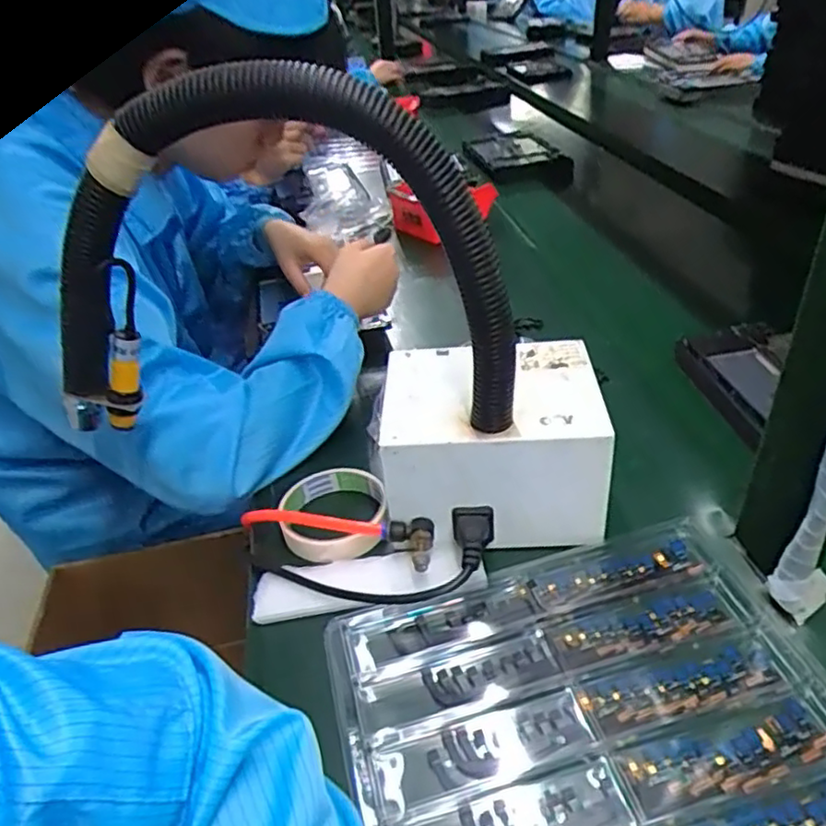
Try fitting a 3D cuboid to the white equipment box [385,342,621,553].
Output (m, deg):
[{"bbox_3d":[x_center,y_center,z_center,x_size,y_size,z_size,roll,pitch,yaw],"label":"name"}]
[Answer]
[{"bbox_3d":[0.058,0.022,0.499,0.156,0.101,0.129,-3,35,5],"label":"white equipment box"}]

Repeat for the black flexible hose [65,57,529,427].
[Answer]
[{"bbox_3d":[-0.086,-0.082,0.398,0.289,0.219,0.045,-2,36,3],"label":"black flexible hose"}]

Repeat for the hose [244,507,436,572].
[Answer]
[{"bbox_3d":[-0.058,0.084,0.490,0.162,0.032,0.036,12,39,23],"label":"hose"}]

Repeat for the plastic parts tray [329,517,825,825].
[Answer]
[{"bbox_3d":[0.104,0.171,0.368,0.272,0.012,0.216,-13,36,-10],"label":"plastic parts tray"}]

